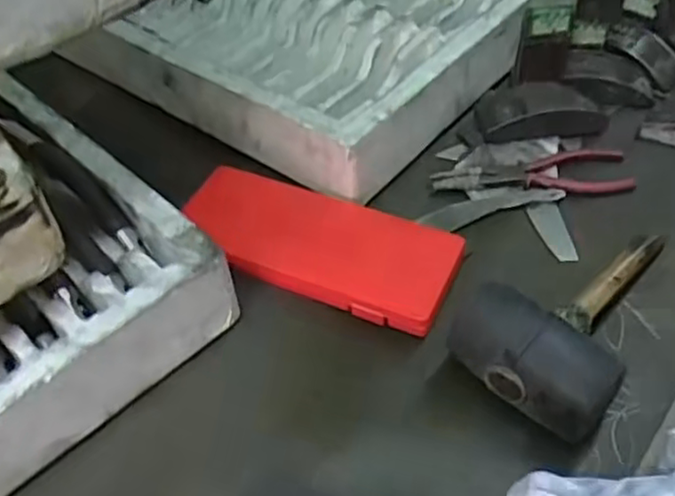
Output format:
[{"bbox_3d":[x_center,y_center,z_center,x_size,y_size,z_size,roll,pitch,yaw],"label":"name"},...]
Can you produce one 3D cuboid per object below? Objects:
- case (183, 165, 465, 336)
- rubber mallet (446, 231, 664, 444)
[{"bbox_3d":[-0.017,-0.011,0.627,0.254,0.031,0.109,17,52,19],"label":"case"},{"bbox_3d":[0.175,0.035,0.548,0.119,0.084,0.214,21,54,22],"label":"rubber mallet"}]

